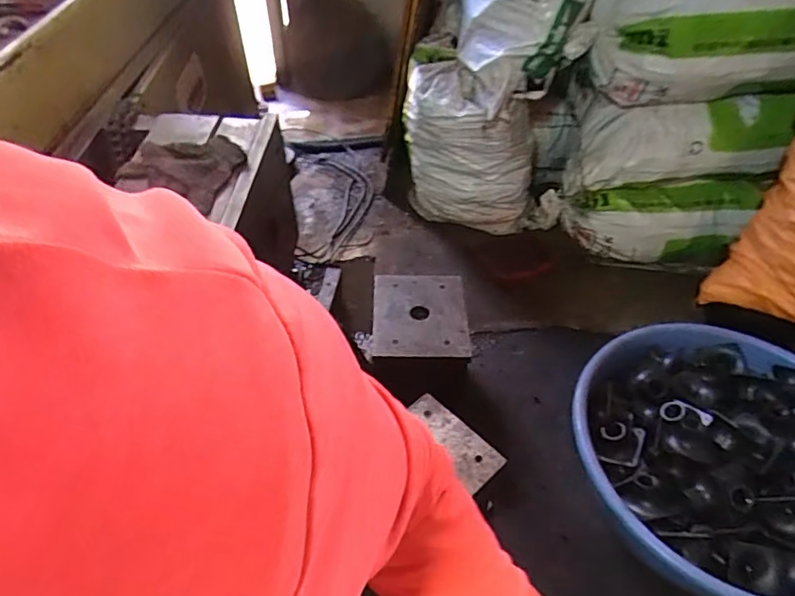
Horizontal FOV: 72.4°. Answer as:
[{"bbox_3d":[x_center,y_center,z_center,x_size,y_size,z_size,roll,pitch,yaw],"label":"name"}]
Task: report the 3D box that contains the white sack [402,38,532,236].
[{"bbox_3d":[0.202,-0.464,1.642,0.384,0.512,0.240,30,53,25],"label":"white sack"}]

